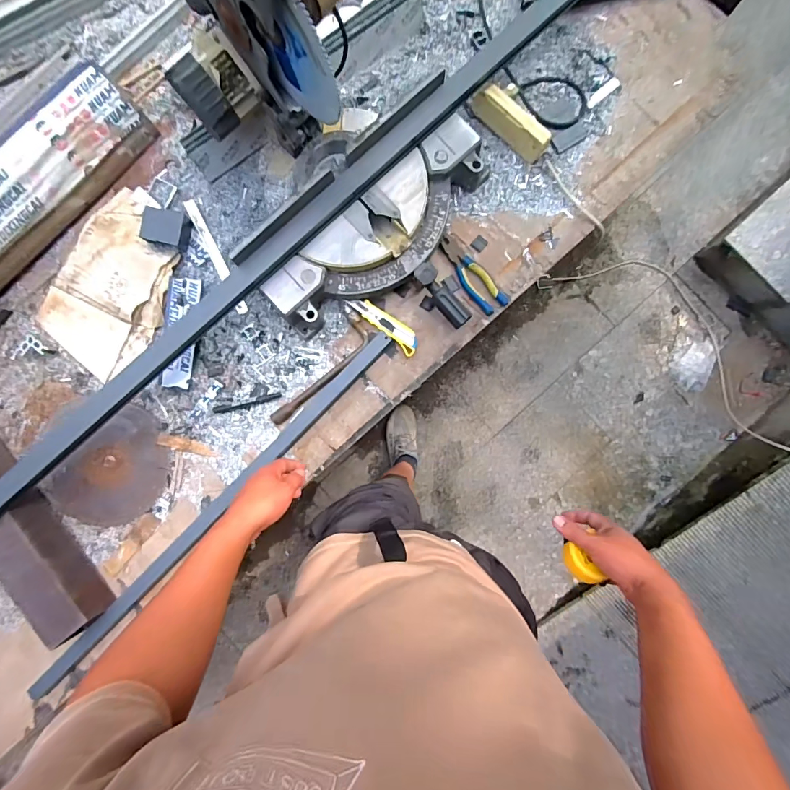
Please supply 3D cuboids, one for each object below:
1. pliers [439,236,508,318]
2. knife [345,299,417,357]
[{"bbox_3d":[0.144,-0.230,0.789,0.051,0.023,0.171,-38,88,-2],"label":"pliers"},{"bbox_3d":[-0.017,-0.137,0.782,0.153,0.023,0.041,42,88,2],"label":"knife"}]

